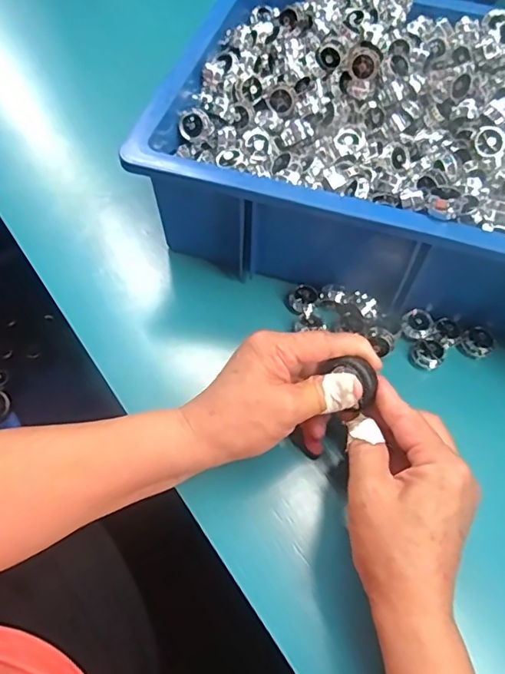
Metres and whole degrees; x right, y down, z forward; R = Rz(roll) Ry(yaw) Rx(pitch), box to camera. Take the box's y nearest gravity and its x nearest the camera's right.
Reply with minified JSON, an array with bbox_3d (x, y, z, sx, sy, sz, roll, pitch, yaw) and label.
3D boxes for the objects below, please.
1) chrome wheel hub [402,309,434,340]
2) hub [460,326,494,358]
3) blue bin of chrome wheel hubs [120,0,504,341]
[{"bbox_3d":[0.132,-0.010,0.424,0.023,0.012,0.021,0,60,0],"label":"chrome wheel hub"},{"bbox_3d":[0.179,0.006,0.425,0.021,0.020,0.018,34,65,18],"label":"hub"},{"bbox_3d":[0.165,-0.164,0.466,0.437,0.127,0.304,14,61,8],"label":"blue bin of chrome wheel hubs"}]

